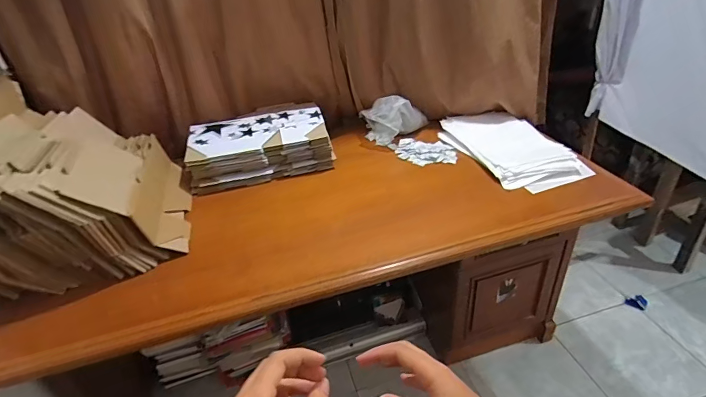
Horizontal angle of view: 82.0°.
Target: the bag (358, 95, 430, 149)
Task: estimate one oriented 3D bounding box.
[{"bbox_3d":[0.141,-0.266,1.395,0.233,0.138,0.166,1,35,5],"label":"bag"}]

